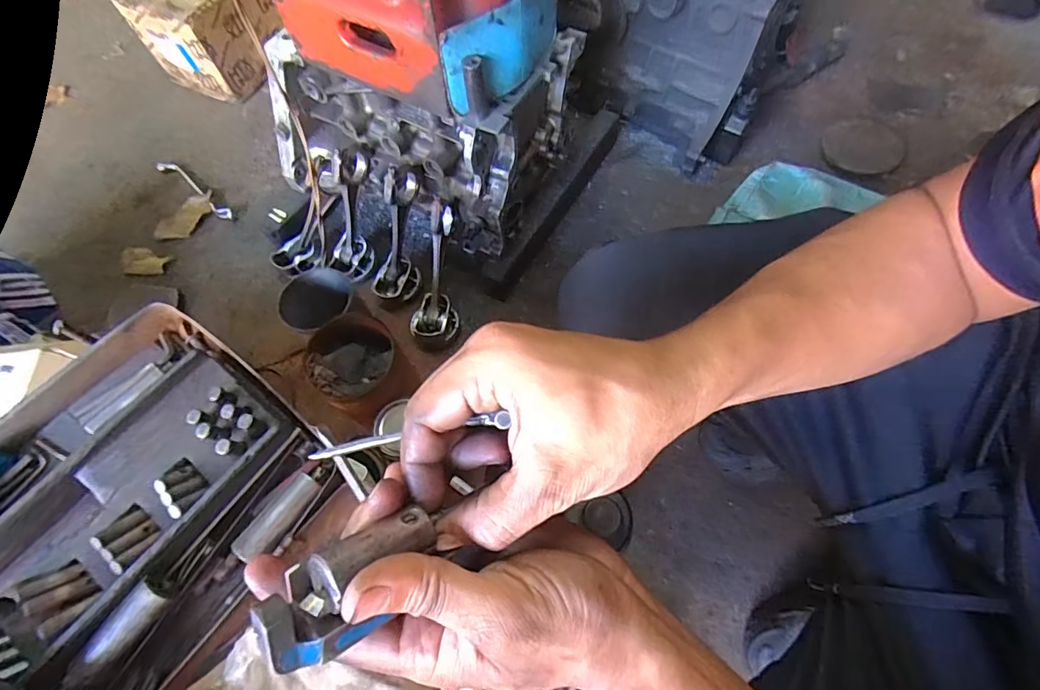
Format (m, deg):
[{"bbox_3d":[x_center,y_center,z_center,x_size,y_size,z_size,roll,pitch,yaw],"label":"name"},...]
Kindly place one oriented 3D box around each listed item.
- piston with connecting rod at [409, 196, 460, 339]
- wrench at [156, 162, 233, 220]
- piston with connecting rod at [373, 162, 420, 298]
[{"bbox_3d":[-0.120,-0.105,0.732,0.063,0.060,0.207,8,103,6],"label":"piston with connecting rod"},{"bbox_3d":[-0.602,-0.290,0.914,0.215,0.009,0.028,34,71,17],"label":"wrench"},{"bbox_3d":[-0.183,-0.168,0.740,0.069,0.200,0.062,19,35,11],"label":"piston with connecting rod"}]

